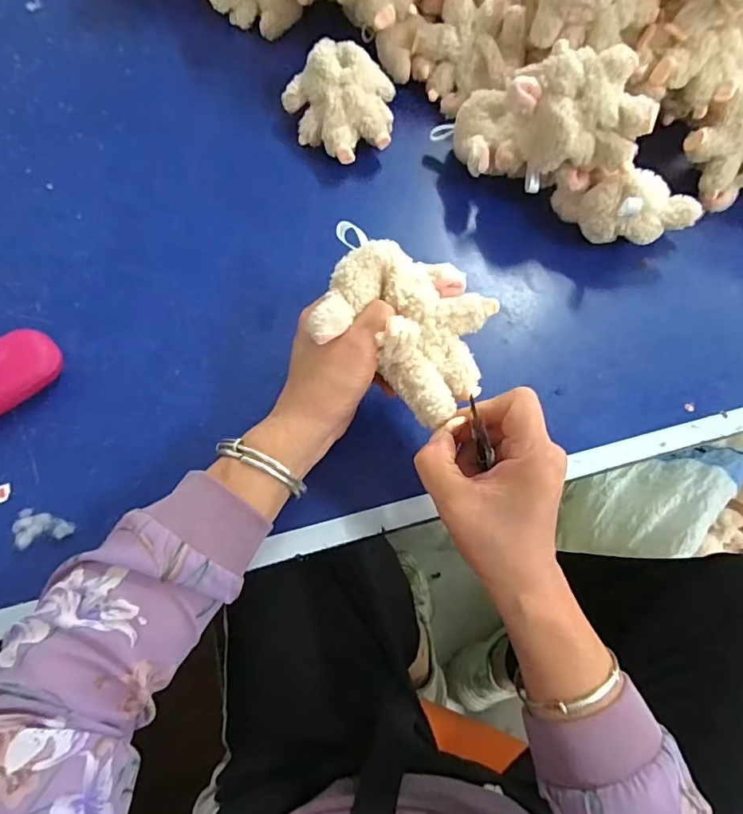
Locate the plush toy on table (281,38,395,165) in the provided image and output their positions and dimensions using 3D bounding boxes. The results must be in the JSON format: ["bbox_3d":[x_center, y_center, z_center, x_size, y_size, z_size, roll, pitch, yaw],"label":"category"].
[{"bbox_3d":[-0.033,-0.317,0.507,0.111,0.066,0.114,-2,66,-5],"label":"plush toy on table"}]

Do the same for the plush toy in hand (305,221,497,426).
[{"bbox_3d":[0.022,-0.060,0.330,0.122,0.046,0.115,21,66,6],"label":"plush toy in hand"}]

